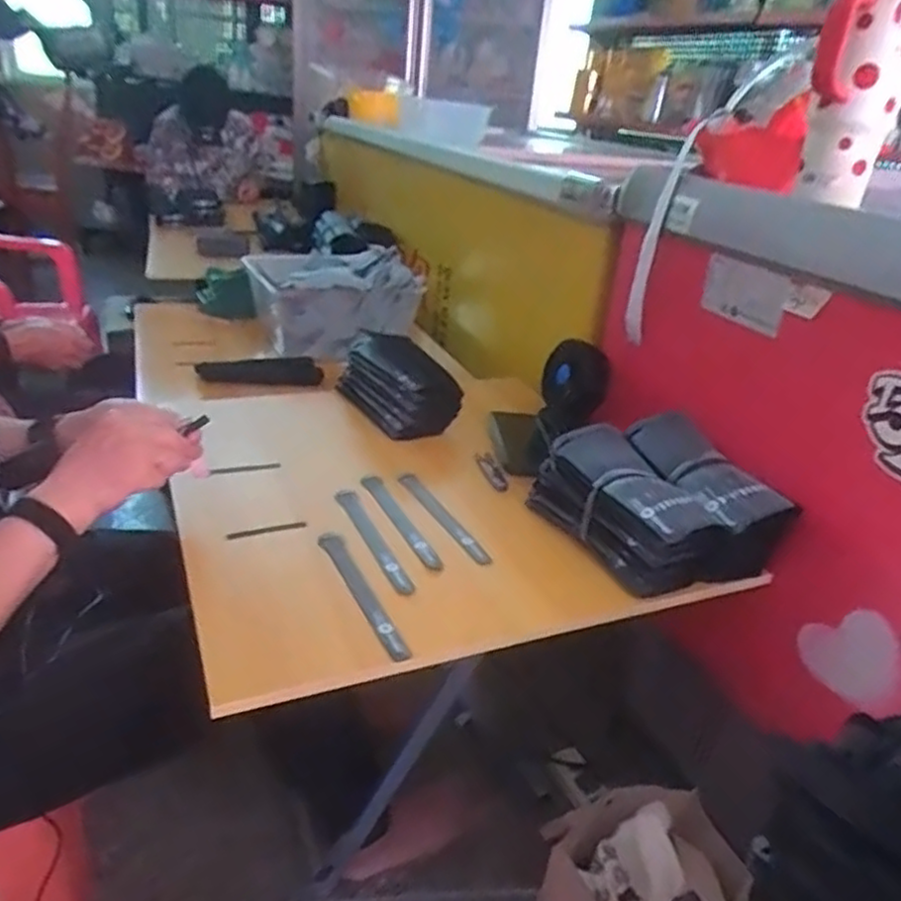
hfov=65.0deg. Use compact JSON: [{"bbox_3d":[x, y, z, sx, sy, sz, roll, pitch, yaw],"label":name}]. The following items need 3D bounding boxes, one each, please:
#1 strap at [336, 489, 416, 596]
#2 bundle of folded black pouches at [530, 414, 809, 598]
[{"bbox_3d":[-0.084,0.090,0.755,0.024,0.010,0.188,-9,30,-24],"label":"strap"},{"bbox_3d":[0.241,0.057,0.830,0.195,0.108,0.236,-8,29,-23],"label":"bundle of folded black pouches"}]

